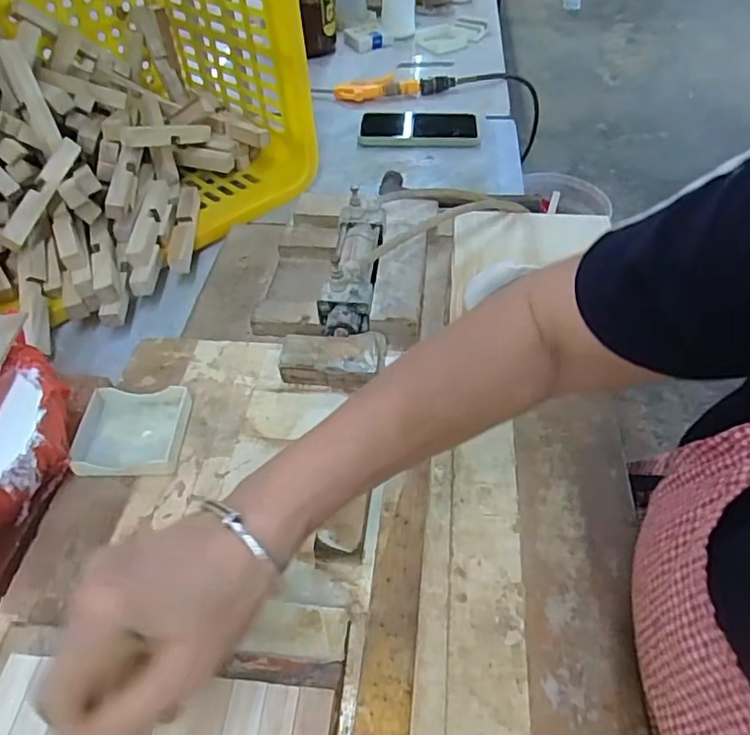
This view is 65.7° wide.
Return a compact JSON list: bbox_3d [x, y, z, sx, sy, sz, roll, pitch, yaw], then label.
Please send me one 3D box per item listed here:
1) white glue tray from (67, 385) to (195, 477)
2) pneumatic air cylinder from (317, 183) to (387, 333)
[{"bbox_3d":[-0.184,0.047,0.445,0.081,0.017,0.072,-6,49,-2],"label":"white glue tray"},{"bbox_3d":[-0.020,-0.099,0.532,0.046,0.045,0.161,4,49,6],"label":"pneumatic air cylinder"}]

